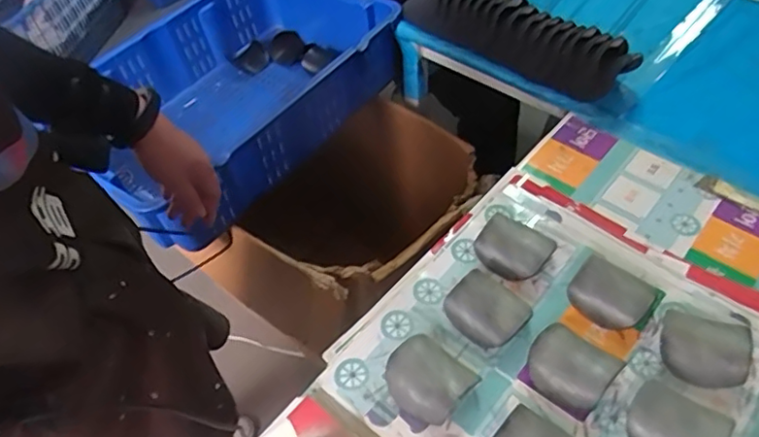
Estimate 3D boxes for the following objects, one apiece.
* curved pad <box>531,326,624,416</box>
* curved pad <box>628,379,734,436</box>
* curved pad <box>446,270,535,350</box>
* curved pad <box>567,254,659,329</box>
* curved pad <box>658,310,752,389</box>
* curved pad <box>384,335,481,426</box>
[{"bbox_3d":[0.218,0.173,0.686,0.089,0.031,0.076,33,59,25],"label":"curved pad"},{"bbox_3d":[0.312,0.221,0.629,0.091,0.037,0.082,29,57,23],"label":"curved pad"},{"bbox_3d":[0.130,0.113,0.731,0.088,0.021,0.077,43,88,18],"label":"curved pad"},{"bbox_3d":[0.297,0.091,0.751,0.093,0.039,0.090,36,60,27],"label":"curved pad"},{"bbox_3d":[0.374,0.150,0.683,0.092,0.036,0.082,15,53,13],"label":"curved pad"},{"bbox_3d":[0.053,0.183,0.679,0.079,0.033,0.092,-38,59,-26],"label":"curved pad"}]

